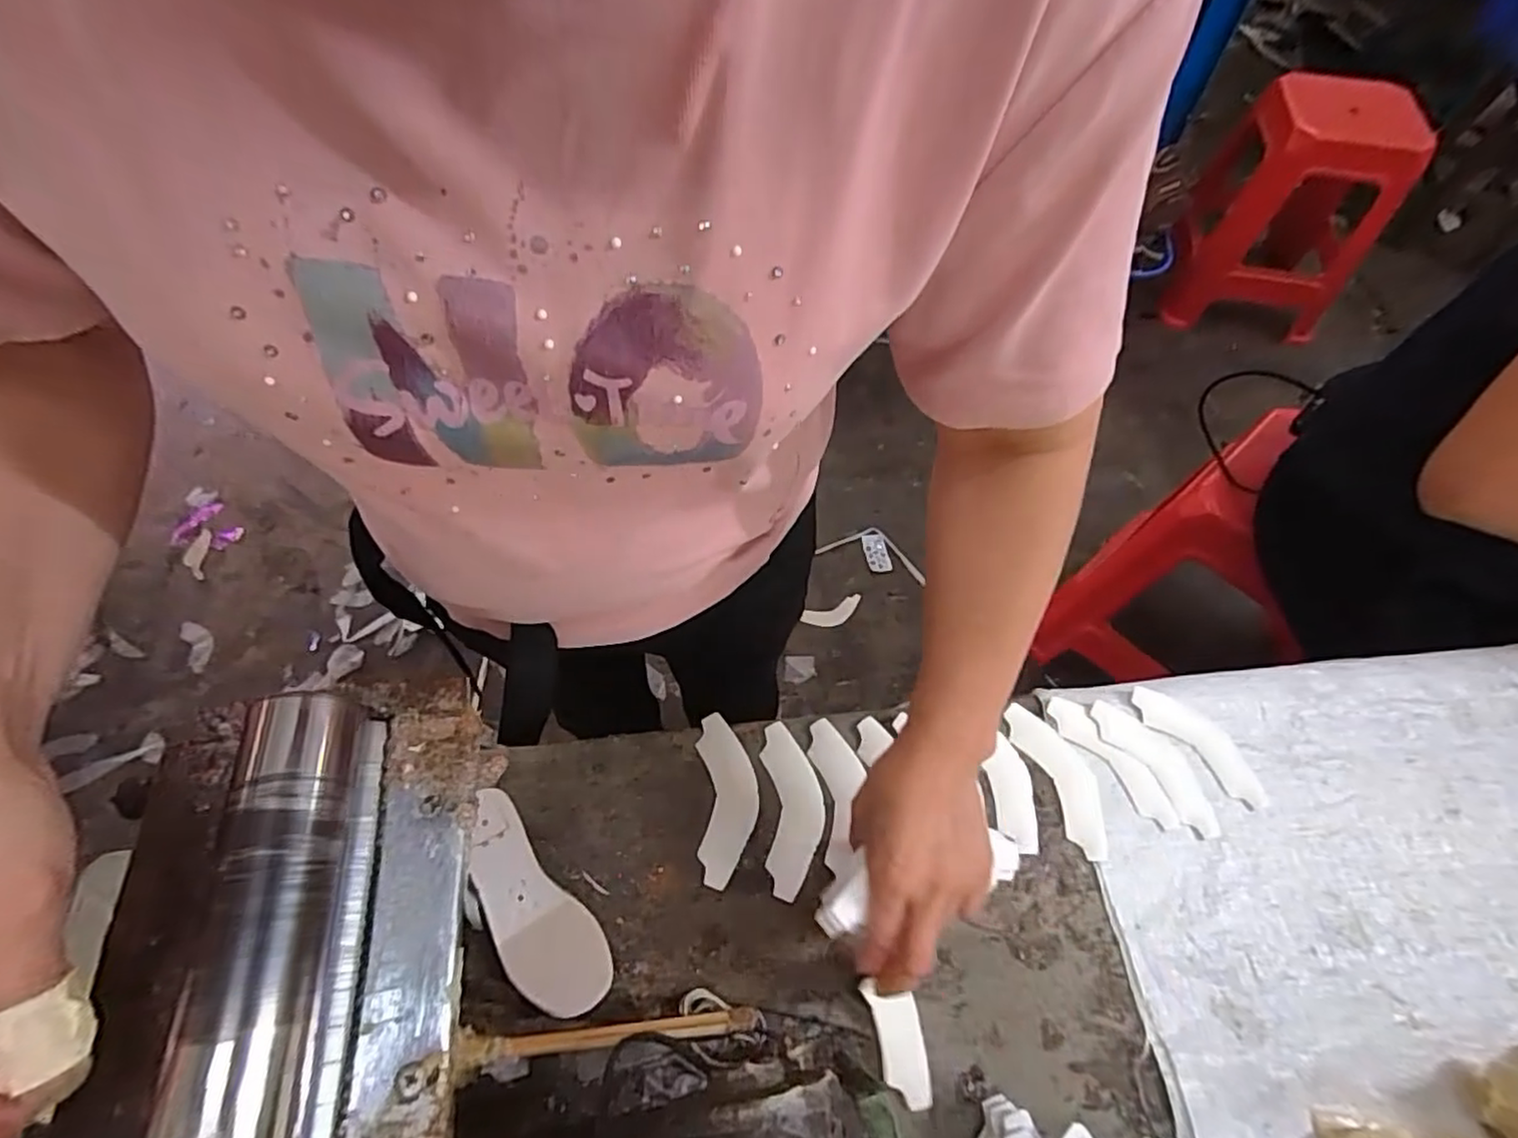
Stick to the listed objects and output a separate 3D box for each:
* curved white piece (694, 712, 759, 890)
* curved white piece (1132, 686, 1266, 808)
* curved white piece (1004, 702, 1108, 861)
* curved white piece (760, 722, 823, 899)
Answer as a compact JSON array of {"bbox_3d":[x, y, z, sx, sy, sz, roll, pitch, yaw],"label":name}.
[{"bbox_3d":[-0.022,0.162,0.477,0.041,0.004,0.116,-2,60,-5],"label":"curved white piece"},{"bbox_3d":[0.341,0.131,0.513,0.113,0.015,0.035,39,64,18],"label":"curved white piece"},{"bbox_3d":[0.228,0.154,0.497,0.042,0.008,0.113,-20,63,-15],"label":"curved white piece"},{"bbox_3d":[0.025,0.170,0.476,0.041,0.005,0.115,-1,60,-4],"label":"curved white piece"}]

